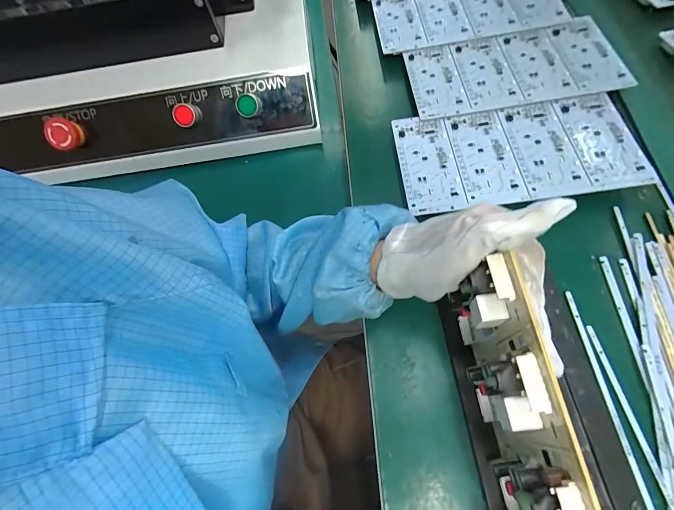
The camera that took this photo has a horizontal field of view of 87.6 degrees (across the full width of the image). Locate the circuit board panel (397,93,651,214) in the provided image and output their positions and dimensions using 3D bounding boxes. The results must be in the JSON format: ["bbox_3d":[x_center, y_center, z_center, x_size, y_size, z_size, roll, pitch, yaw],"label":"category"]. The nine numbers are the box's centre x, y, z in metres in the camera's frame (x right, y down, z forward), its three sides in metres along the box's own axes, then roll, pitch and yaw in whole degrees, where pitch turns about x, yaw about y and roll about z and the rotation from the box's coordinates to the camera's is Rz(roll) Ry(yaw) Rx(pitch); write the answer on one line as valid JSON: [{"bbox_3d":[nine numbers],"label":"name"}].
[{"bbox_3d":[0.176,-0.104,0.352,0.221,0.004,0.117,-6,65,5],"label":"circuit board panel"}]

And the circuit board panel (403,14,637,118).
[{"bbox_3d":[0.195,-0.213,0.399,0.216,0.005,0.116,-9,65,2],"label":"circuit board panel"}]

